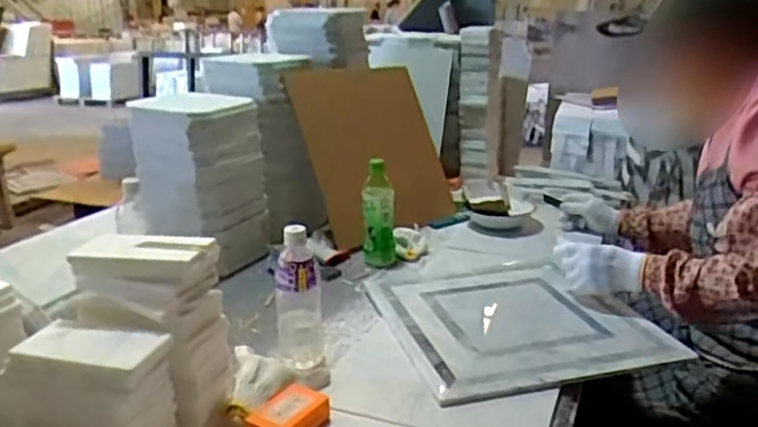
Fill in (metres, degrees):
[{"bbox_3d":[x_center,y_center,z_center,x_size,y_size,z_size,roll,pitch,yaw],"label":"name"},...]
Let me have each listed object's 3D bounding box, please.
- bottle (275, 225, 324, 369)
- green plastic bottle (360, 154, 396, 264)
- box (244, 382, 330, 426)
[{"bbox_3d":[-0.116,0.114,0.962,0.069,0.194,0.072,0,18,-6],"label":"bottle"},{"bbox_3d":[0.002,-0.003,1.318,0.072,0.192,0.054,-1,19,-2],"label":"green plastic bottle"},{"bbox_3d":[-0.108,0.246,0.805,0.067,0.032,0.093,14,21,34],"label":"box"}]

